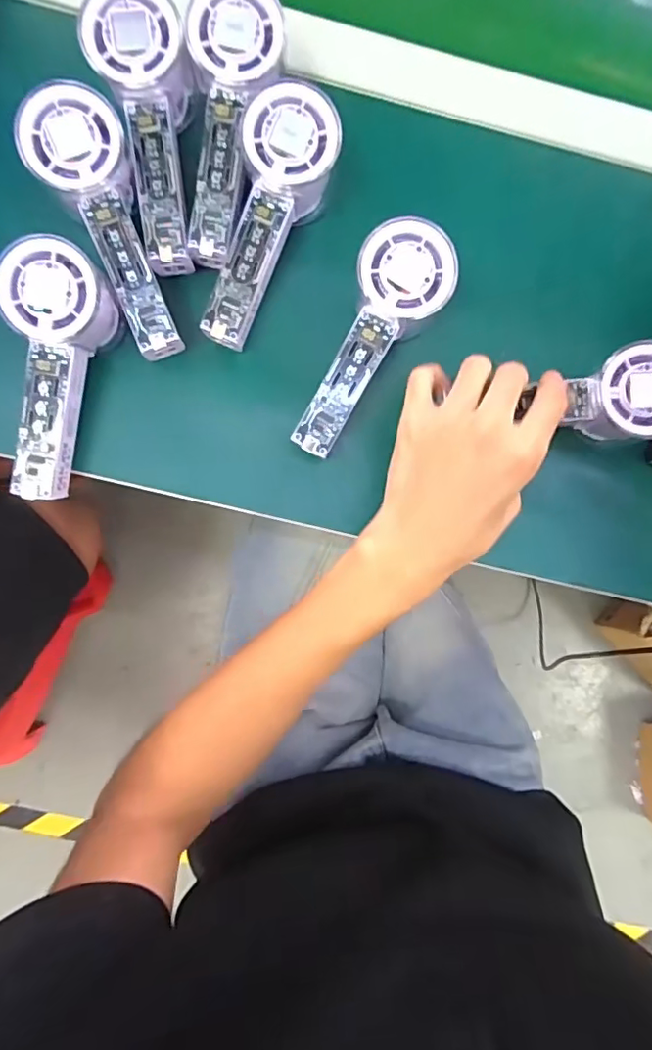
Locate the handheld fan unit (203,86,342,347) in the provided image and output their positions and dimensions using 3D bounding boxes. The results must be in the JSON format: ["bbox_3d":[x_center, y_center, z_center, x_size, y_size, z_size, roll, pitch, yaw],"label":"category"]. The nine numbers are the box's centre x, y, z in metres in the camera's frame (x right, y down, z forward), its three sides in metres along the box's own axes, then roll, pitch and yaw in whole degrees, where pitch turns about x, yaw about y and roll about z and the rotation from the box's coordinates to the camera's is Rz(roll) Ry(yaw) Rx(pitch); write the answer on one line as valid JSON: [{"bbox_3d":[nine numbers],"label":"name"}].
[{"bbox_3d":[-0.033,-0.182,0.350,0.054,0.062,0.146,13,88,-4],"label":"handheld fan unit"}]

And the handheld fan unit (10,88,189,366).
[{"bbox_3d":[-0.130,-0.178,0.338,0.052,0.030,0.150,-21,105,-4],"label":"handheld fan unit"}]

